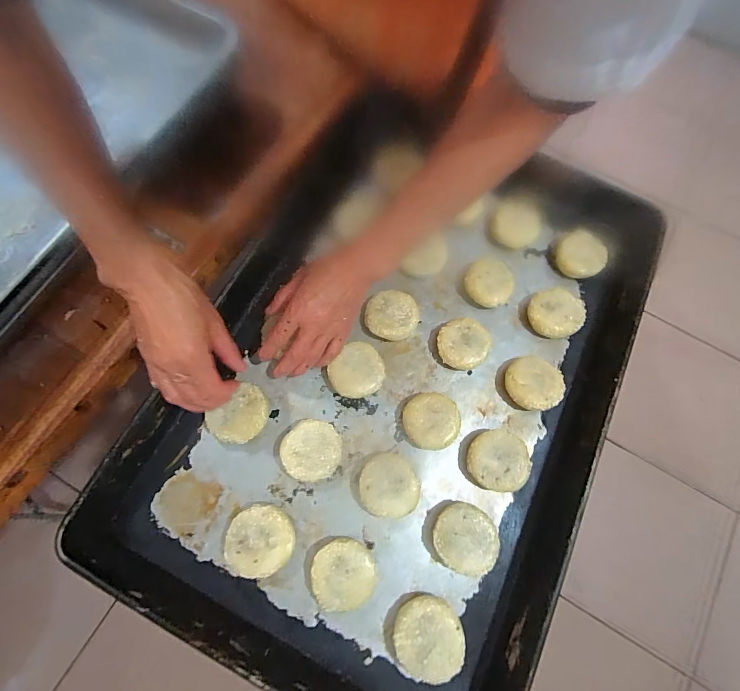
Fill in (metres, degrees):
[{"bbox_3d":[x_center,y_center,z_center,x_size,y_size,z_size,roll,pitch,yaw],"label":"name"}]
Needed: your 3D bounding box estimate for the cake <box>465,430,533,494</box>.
[{"bbox_3d":[0.131,0.117,0.380,0.059,0.027,0.057,0,73,0],"label":"cake"}]

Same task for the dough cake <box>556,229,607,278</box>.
[{"bbox_3d":[0.256,-0.110,0.453,0.051,0.018,0.057,-35,76,-10],"label":"dough cake"}]

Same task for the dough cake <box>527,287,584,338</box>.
[{"bbox_3d":[0.214,-0.037,0.429,0.051,0.022,0.057,-28,75,-8],"label":"dough cake"}]

